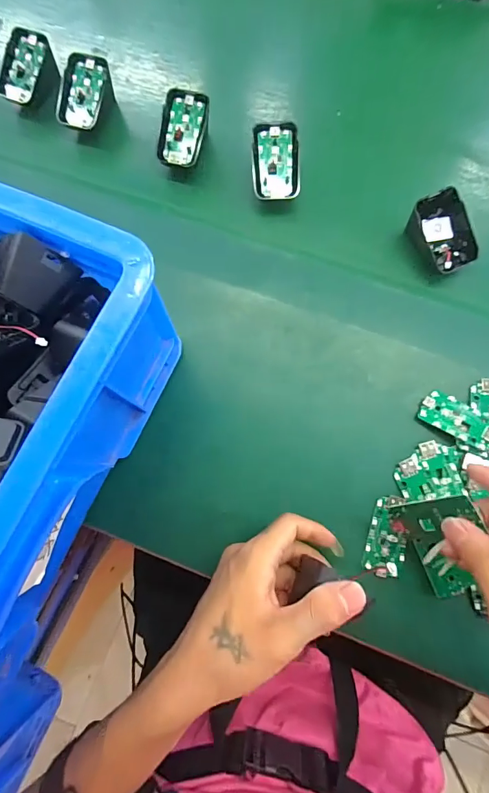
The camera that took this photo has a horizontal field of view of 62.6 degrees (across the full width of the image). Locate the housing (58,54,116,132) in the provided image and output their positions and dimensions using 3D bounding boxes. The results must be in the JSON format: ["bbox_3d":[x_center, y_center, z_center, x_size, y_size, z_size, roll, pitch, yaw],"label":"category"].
[{"bbox_3d":[-0.166,-0.307,0.420,0.046,0.051,0.066,23,76,8],"label":"housing"}]

